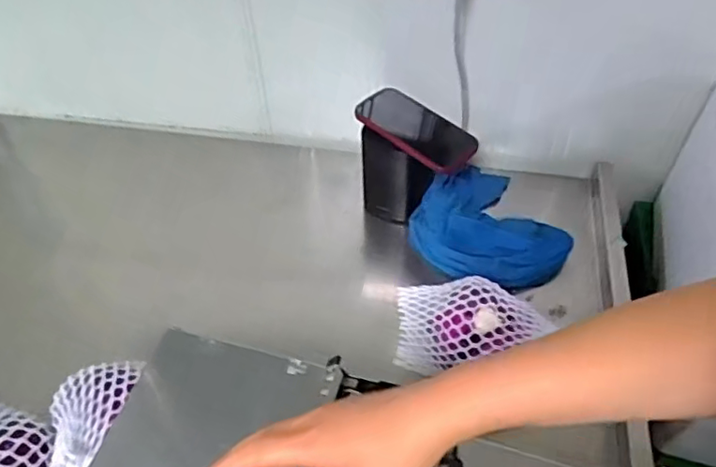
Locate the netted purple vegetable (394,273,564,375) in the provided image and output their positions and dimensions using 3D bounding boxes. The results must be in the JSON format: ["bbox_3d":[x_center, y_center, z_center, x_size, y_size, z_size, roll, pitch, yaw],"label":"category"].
[{"bbox_3d":[0.132,0.111,0.681,0.171,0.085,0.100,1,49,1],"label":"netted purple vegetable"}]

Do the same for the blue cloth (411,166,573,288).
[{"bbox_3d":[0.172,-0.009,0.853,0.190,0.059,0.217,-17,51,-14],"label":"blue cloth"}]

